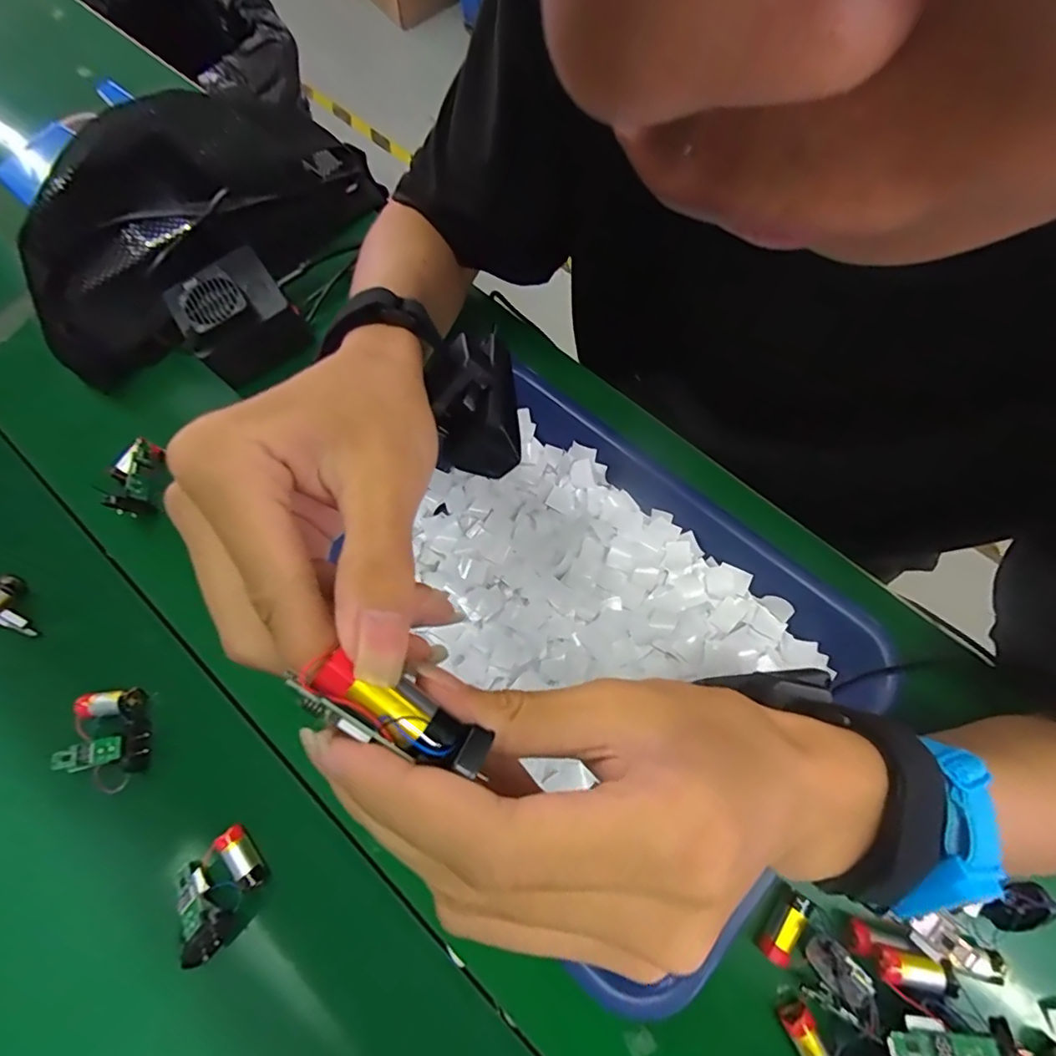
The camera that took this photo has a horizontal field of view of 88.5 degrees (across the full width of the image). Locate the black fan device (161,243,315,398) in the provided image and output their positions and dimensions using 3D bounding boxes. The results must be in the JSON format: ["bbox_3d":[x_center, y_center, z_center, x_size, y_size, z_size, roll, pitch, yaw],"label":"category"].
[{"bbox_3d":[-0.222,-0.161,0.412,0.077,0.056,0.075,-37,74,-9],"label":"black fan device"}]

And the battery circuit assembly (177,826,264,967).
[{"bbox_3d":[-0.184,0.215,0.318,0.051,0.020,0.054,-33,73,-8],"label":"battery circuit assembly"}]

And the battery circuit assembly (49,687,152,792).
[{"bbox_3d":[-0.274,0.137,0.352,0.051,0.017,0.060,-8,71,0],"label":"battery circuit assembly"}]

